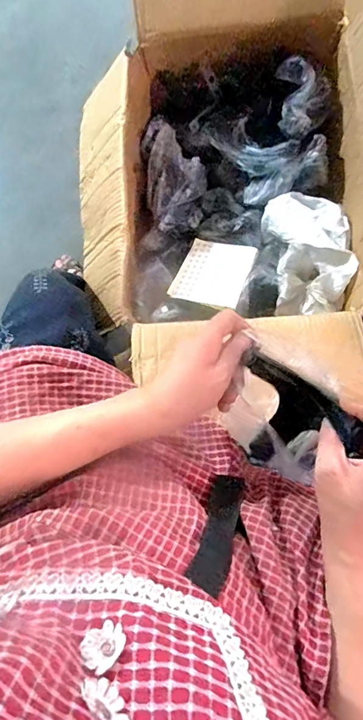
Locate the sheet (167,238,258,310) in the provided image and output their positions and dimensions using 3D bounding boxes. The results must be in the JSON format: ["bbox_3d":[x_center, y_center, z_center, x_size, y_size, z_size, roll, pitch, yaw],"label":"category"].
[{"bbox_3d":[0.054,-0.145,0.750,0.115,0.008,0.129,17,65,18],"label":"sheet"}]

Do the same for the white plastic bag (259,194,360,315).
[{"bbox_3d":[0.214,-0.181,0.757,0.131,0.064,0.218,-3,79,0],"label":"white plastic bag"}]

